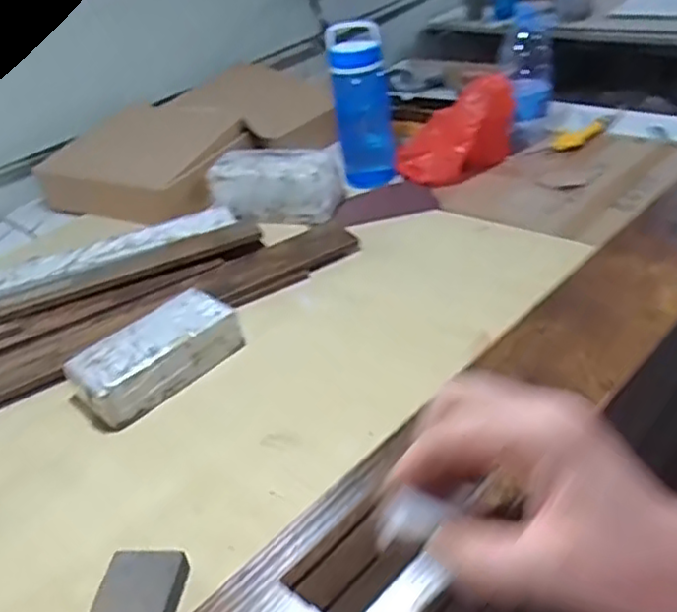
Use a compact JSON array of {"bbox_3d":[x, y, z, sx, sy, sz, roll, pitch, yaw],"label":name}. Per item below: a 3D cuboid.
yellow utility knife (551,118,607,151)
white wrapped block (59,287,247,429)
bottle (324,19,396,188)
[{"bbox_3d":[0.471,-0.338,1.276,0.161,0.023,0.036,-31,40,-27],"label":"yellow utility knife"},{"bbox_3d":[-0.229,0.061,0.850,0.207,0.059,0.104,-32,40,-28],"label":"white wrapped block"},{"bbox_3d":[0.043,-0.360,1.210,0.099,0.276,0.087,-6,36,7],"label":"bottle"}]

